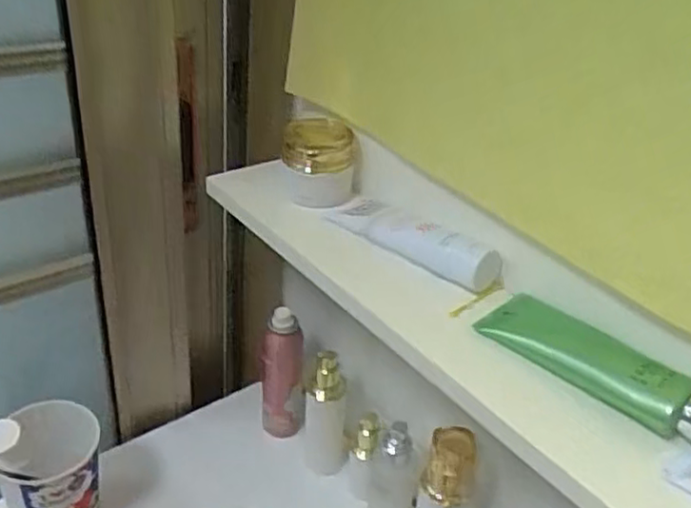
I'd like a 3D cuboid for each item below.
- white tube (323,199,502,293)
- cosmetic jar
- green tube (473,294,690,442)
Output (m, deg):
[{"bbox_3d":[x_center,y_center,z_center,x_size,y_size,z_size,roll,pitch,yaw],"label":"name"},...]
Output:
[{"bbox_3d":[0.049,-0.018,0.520,0.146,0.029,0.037,31,40,33],"label":"white tube"},{"bbox_3d":[-0.023,-0.079,0.588,0.064,0.057,0.055,3,33,-6],"label":"cosmetic jar"},{"bbox_3d":[0.156,0.067,0.419,0.052,0.031,0.155,-19,40,-34],"label":"green tube"}]

